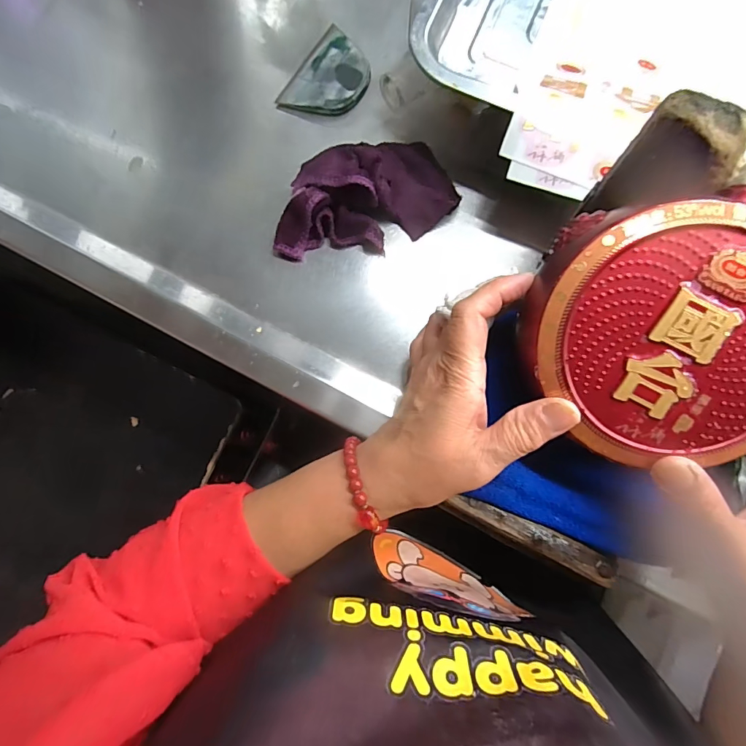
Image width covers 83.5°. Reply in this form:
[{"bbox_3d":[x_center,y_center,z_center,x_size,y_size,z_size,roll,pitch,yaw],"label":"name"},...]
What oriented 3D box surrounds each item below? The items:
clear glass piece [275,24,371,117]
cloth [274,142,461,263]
[{"bbox_3d":[-0.036,-0.248,0.353,0.060,0.009,0.082,36,87,5],"label":"clear glass piece"},{"bbox_3d":[-0.010,-0.136,0.320,0.143,0.042,0.075,-18,84,1],"label":"cloth"}]

